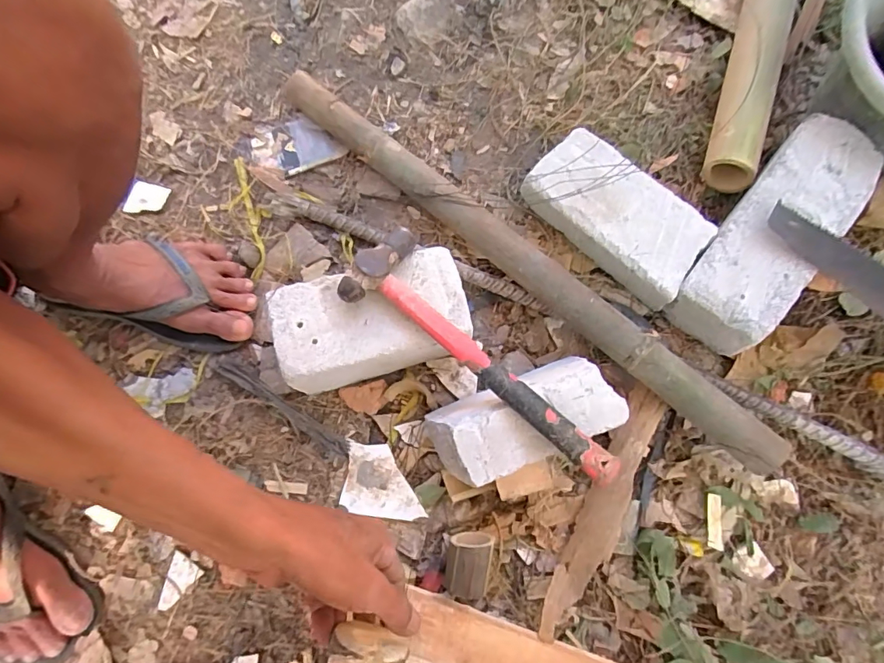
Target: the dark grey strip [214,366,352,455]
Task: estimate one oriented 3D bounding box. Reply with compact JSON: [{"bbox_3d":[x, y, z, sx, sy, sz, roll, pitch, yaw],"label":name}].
[{"bbox_3d":[-0.181,0.087,0.548,0.179,0.019,0.018,32,75,7],"label":"dark grey strip"}]

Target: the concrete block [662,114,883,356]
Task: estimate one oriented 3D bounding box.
[{"bbox_3d":[0.370,-0.111,0.547,0.103,0.099,0.265,38,79,8],"label":"concrete block"}]

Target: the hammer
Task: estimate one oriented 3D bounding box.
[{"bbox_3d":[0.044,0.017,0.457,0.313,0.025,0.087,38,76,8],"label":"hammer"}]

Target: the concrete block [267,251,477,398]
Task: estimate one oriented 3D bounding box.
[{"bbox_3d":[-0.076,-0.007,0.533,0.197,0.101,0.103,-16,76,-7],"label":"concrete block"}]

